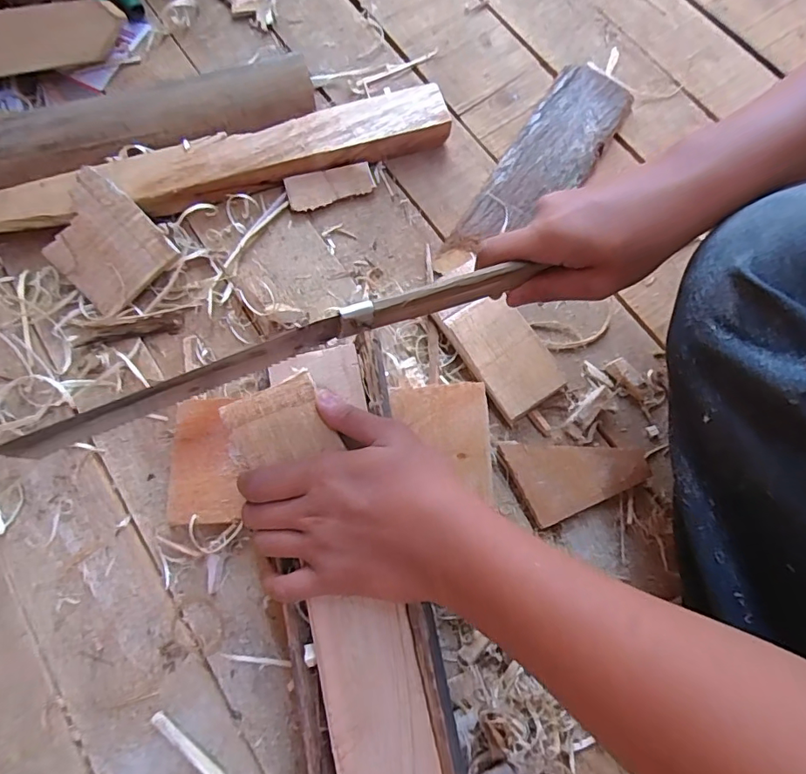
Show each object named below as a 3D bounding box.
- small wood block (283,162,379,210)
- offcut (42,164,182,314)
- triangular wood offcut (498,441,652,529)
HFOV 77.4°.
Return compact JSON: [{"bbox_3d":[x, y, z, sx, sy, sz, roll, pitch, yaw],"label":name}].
[{"bbox_3d":[-0.067,-0.186,0.465,0.079,0.015,0.030,-18,73,-5],"label":"small wood block"},{"bbox_3d":[-0.254,-0.122,0.426,0.084,0.006,0.099,-44,94,-2],"label":"offcut"},{"bbox_3d":[0.131,0.058,0.385,0.095,0.015,0.065,-23,74,-6],"label":"triangular wood offcut"}]

